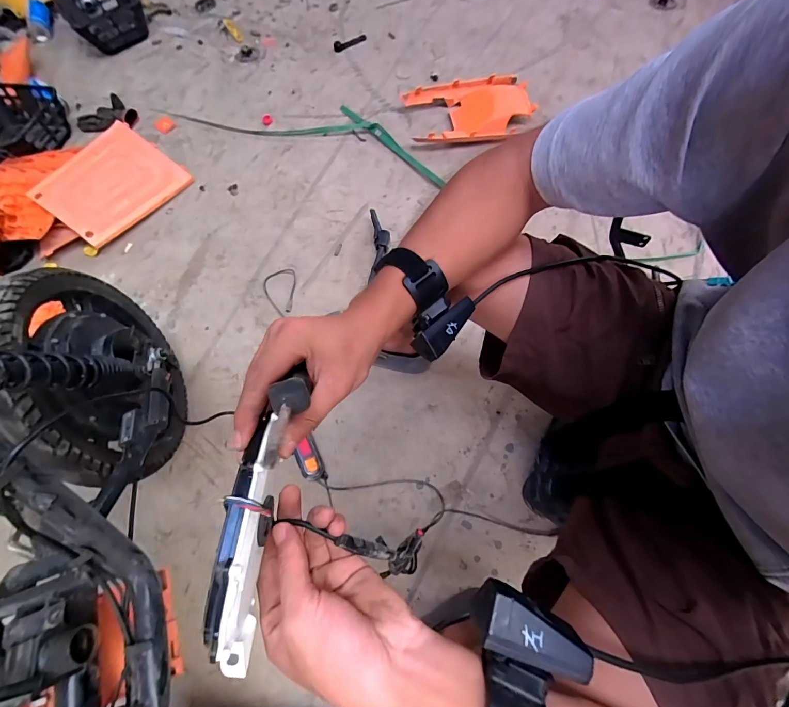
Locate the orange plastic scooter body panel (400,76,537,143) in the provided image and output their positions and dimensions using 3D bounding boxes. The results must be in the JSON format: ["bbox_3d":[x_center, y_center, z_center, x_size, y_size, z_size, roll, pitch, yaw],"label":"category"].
[{"bbox_3d":[0.221,-0.740,1.096,0.359,0.043,0.272,-8,67,0],"label":"orange plastic scooter body panel"}]

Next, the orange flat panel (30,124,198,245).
[{"bbox_3d":[-0.787,-0.474,1.013,0.260,0.034,0.323,40,71,-11],"label":"orange flat panel"}]

